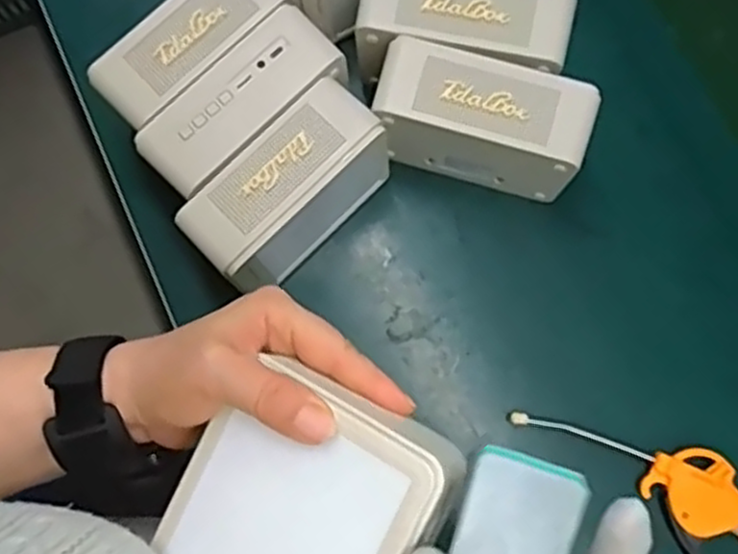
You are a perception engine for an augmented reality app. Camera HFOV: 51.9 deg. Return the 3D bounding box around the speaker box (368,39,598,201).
[{"bbox_3d":[0.074,-0.102,0.525,0.135,0.110,0.055,15,80,4],"label":"speaker box"}]

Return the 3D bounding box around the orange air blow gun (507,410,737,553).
[{"bbox_3d":[0.216,0.170,0.514,0.092,0.028,0.250,-37,81,-6],"label":"orange air blow gun"}]

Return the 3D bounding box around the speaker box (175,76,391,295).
[{"bbox_3d":[-0.053,-0.054,0.514,0.064,0.097,0.138,42,82,8],"label":"speaker box"}]

